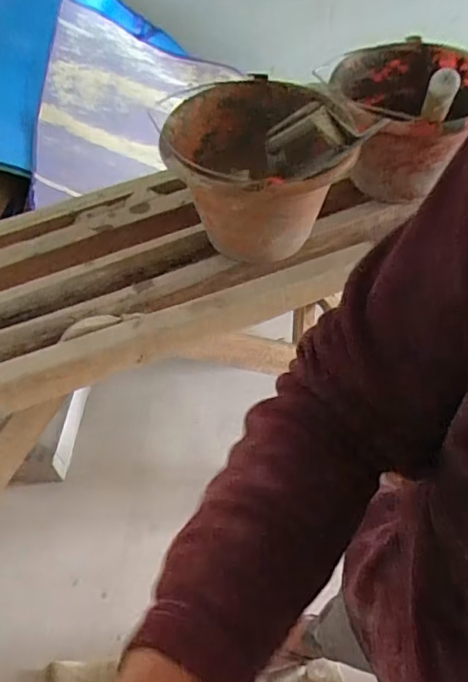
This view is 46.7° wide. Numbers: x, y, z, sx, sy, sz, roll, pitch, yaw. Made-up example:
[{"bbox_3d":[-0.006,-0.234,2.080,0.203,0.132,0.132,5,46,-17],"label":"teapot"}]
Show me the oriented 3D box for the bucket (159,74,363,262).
[{"bbox_3d":[0.027,-0.223,0.754,0.213,0.222,0.213,-3,49,3],"label":"bucket"}]

